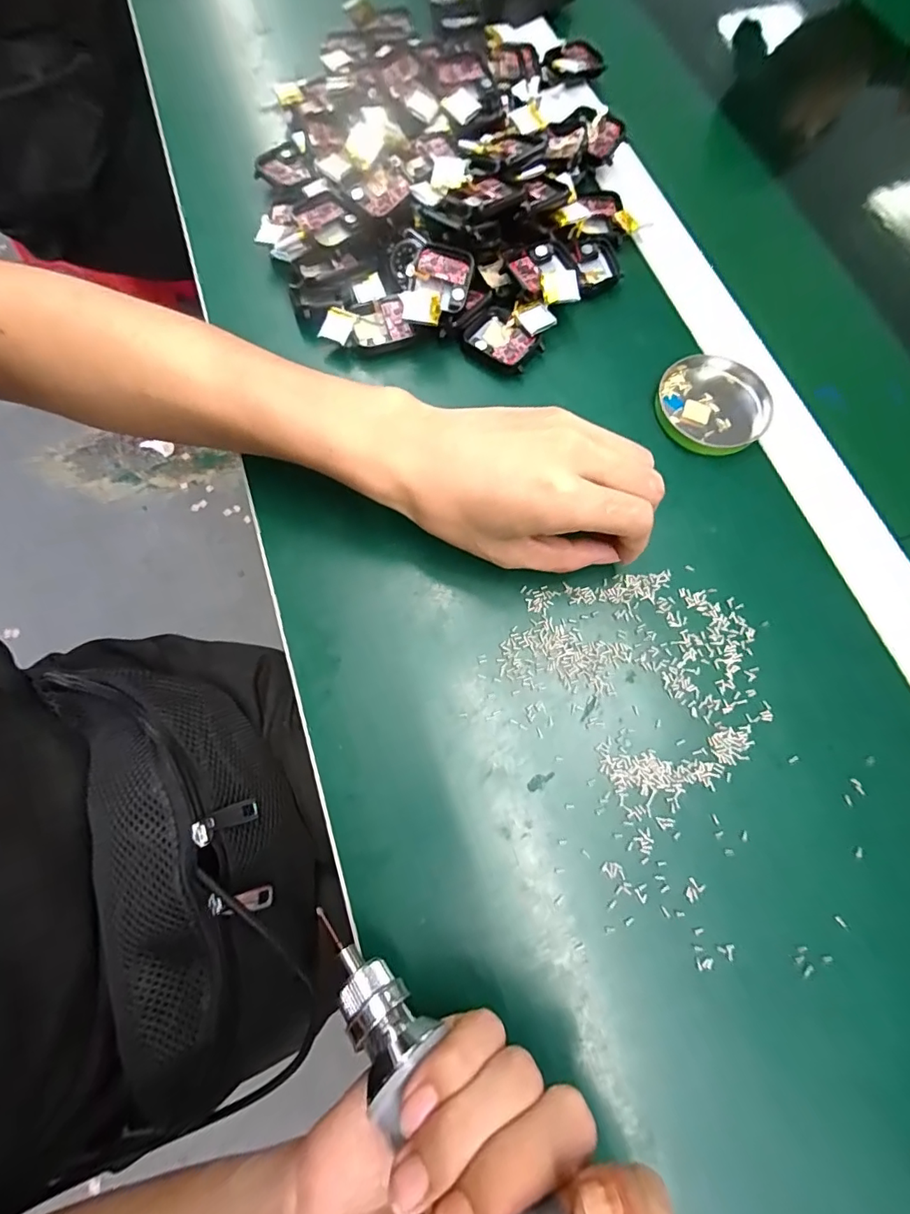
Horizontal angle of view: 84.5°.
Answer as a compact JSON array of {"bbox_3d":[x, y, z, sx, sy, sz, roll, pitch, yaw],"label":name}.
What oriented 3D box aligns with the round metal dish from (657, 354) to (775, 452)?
[{"bbox_3d":[0.157,-0.124,0.304,0.065,0.011,0.062,1,72,-2],"label":"round metal dish"}]

